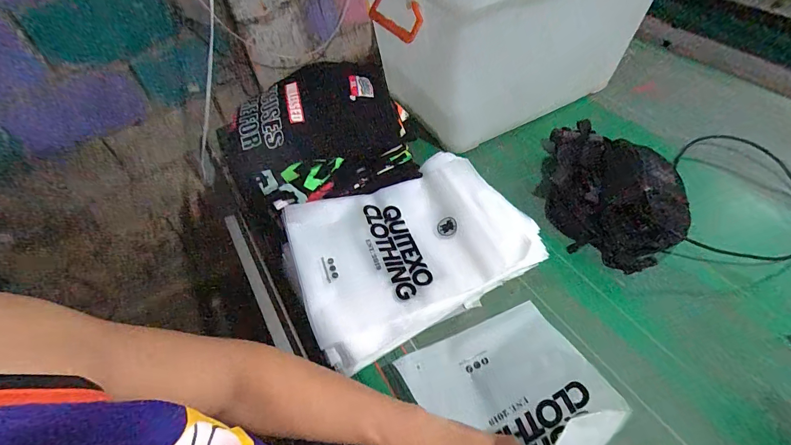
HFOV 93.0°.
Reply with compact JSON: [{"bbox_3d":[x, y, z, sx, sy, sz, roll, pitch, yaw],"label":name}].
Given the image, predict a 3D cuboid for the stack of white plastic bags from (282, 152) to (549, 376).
[{"bbox_3d":[0.018,0.039,0.662,0.396,0.064,0.288,-24,54,-18],"label":"stack of white plastic bags"}]

